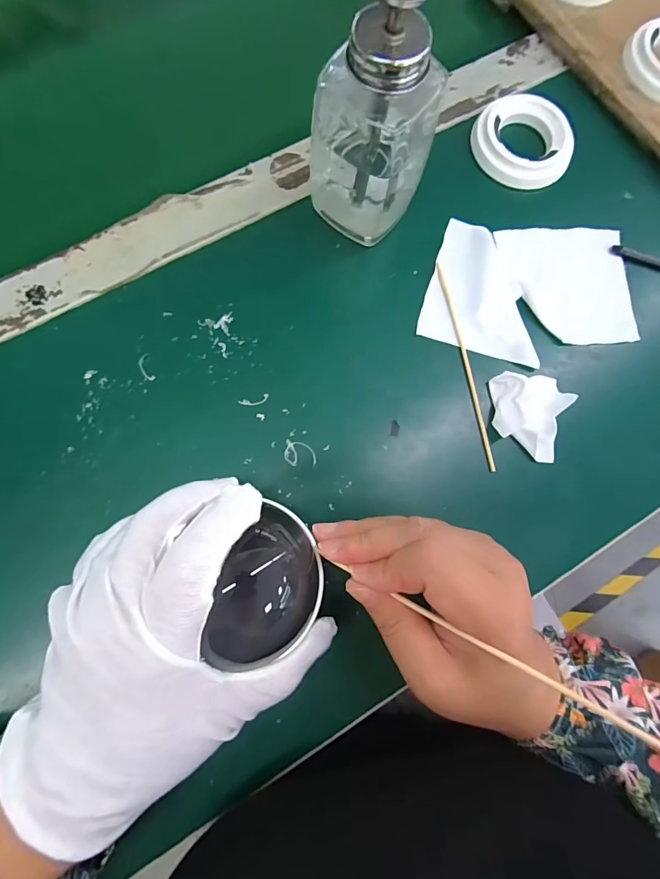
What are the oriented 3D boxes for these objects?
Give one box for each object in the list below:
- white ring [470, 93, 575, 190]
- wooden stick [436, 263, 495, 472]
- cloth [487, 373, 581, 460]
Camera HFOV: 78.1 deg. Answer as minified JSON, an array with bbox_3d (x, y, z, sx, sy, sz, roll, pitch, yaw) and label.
[{"bbox_3d":[0.143,-0.221,0.301,0.073,0.011,0.073,0,80,-2],"label":"white ring"},{"bbox_3d":[0.090,-0.051,0.270,0.005,0.004,0.144,-11,80,-4],"label":"wooden stick"},{"bbox_3d":[0.128,-0.016,0.258,0.046,0.012,0.054,4,80,-1],"label":"cloth"}]

